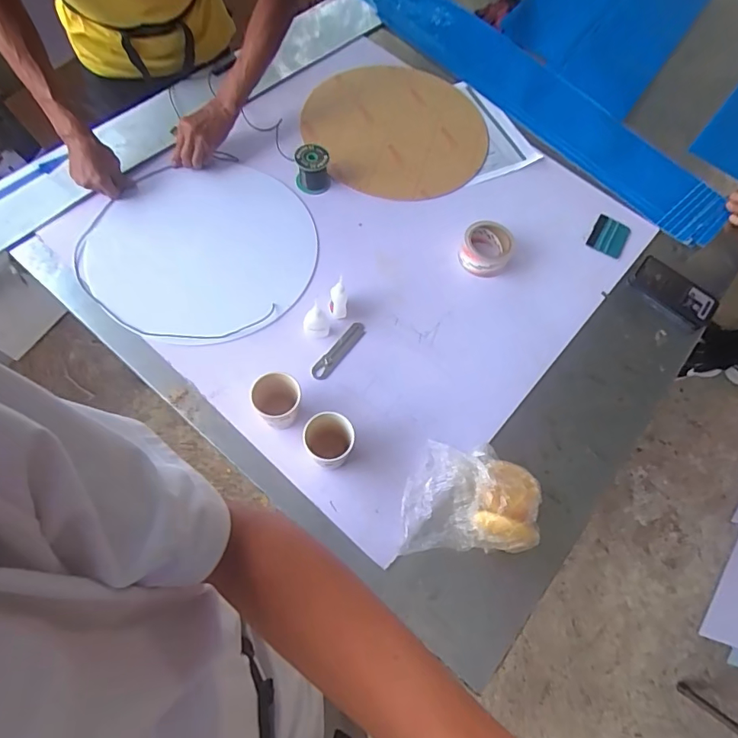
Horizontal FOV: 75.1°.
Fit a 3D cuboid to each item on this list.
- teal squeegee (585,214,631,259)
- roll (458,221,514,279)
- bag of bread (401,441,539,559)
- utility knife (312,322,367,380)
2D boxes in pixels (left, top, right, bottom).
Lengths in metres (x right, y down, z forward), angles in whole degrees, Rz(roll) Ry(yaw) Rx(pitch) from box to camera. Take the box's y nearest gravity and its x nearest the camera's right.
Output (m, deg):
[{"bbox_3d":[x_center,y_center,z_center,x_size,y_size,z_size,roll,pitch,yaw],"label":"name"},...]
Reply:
[{"bbox_3d":[0.507,-0.280,1.011,0.072,0.008,0.096,30,68,7],"label":"teal squeegee"},{"bbox_3d":[0.228,-0.233,0.939,0.091,0.063,0.085,1,64,-3],"label":"roll"},{"bbox_3d":[0.158,0.191,0.728,0.207,0.083,0.166,3,67,-4],"label":"bag of bread"},{"bbox_3d":[-0.052,-0.034,0.852,0.030,0.010,0.131,36,69,10],"label":"utility knife"}]

